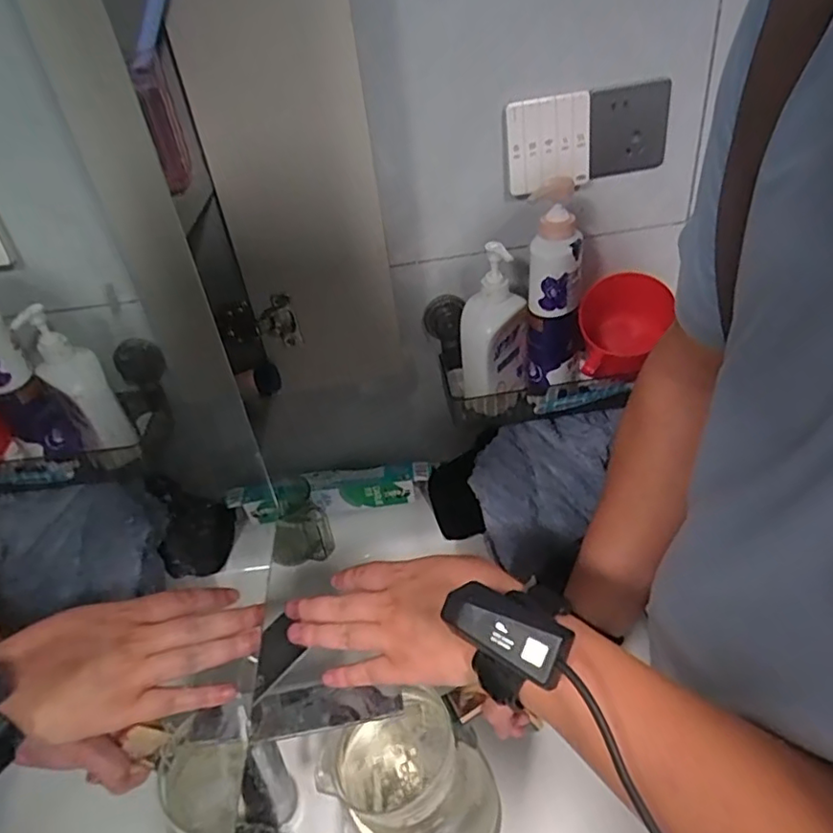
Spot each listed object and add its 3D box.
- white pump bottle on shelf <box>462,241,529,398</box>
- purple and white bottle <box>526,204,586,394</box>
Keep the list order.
[{"bbox_3d":[0.084,-0.100,0.647,0.071,0.169,0.045,-1,36,9],"label":"white pump bottle on shelf"},{"bbox_3d":[0.149,-0.118,0.634,0.061,0.188,0.042,-2,36,8],"label":"purple and white bottle"}]

